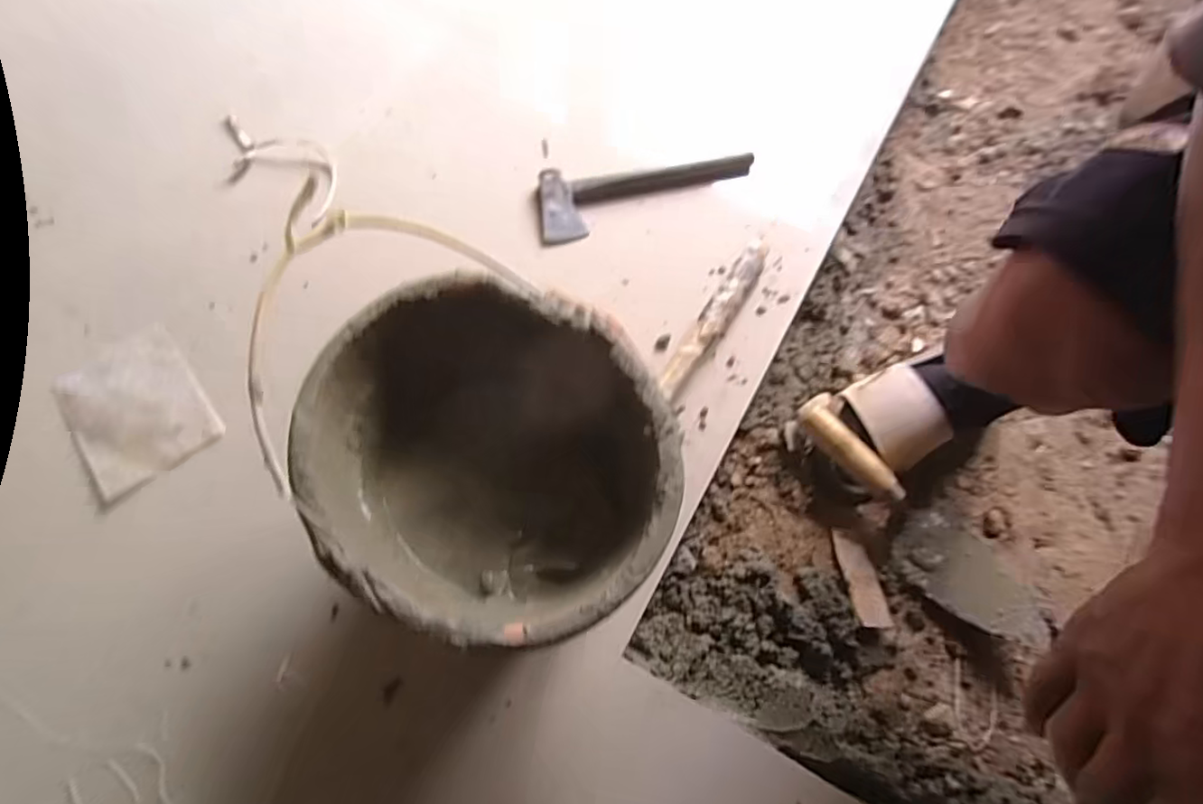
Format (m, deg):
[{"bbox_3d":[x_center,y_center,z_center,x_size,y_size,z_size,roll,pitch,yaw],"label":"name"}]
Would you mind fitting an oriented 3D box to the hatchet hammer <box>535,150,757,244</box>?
[{"bbox_3d":[0.055,-0.269,0.740,0.275,0.025,0.097,-13,70,-8],"label":"hatchet hammer"}]

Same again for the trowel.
[{"bbox_3d":[0.321,0.118,0.611,0.087,0.040,0.305,-38,75,-16],"label":"trowel"}]

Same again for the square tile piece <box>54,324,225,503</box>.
[{"bbox_3d":[-0.490,0.006,0.623,0.121,0.009,0.161,-36,74,-15],"label":"square tile piece"}]

